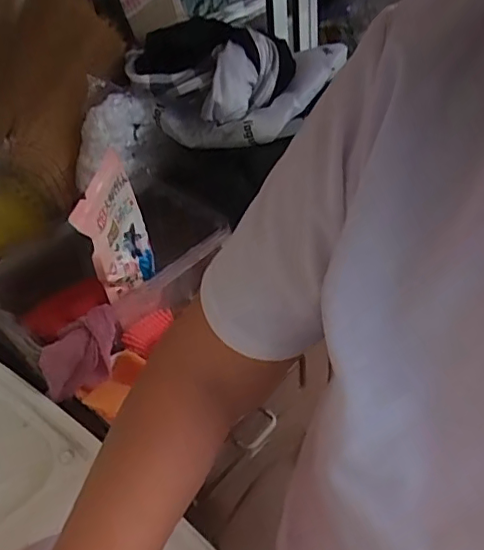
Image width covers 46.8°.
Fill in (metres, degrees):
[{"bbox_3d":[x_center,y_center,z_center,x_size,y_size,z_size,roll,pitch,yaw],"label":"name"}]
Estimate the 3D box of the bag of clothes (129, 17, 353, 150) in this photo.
[{"bbox_3d":[-0.004,-0.286,0.818,0.291,0.121,0.174,-2,43,5],"label":"bag of clothes"}]

